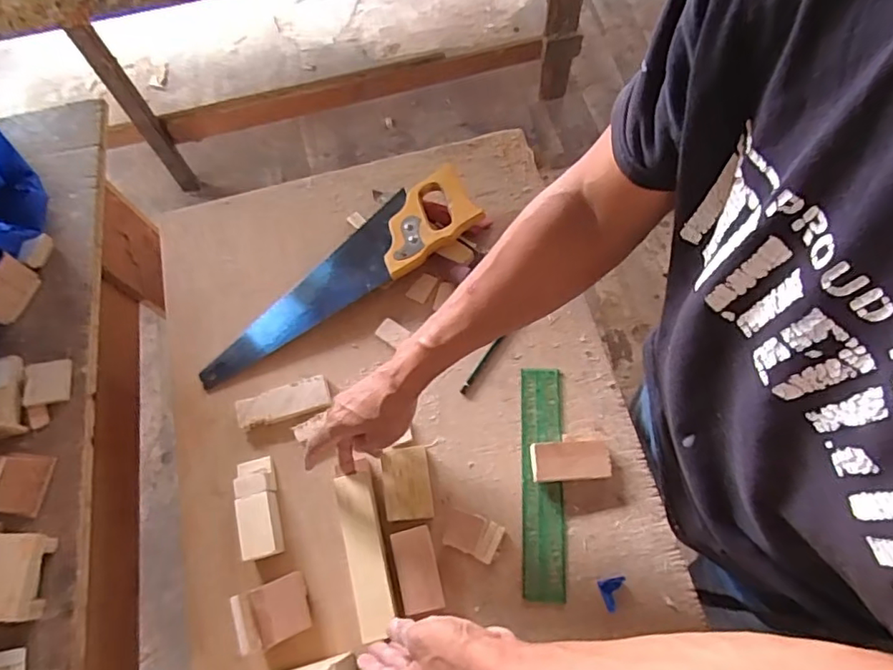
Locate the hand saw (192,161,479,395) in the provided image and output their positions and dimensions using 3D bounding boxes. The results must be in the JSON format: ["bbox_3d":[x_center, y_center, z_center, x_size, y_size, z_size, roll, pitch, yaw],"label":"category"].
[{"bbox_3d":[-0.146,-0.086,0.714,0.408,0.050,0.113,-30,70,-9],"label":"hand saw"}]

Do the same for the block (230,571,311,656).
[{"bbox_3d":[-0.179,0.285,0.577,0.068,0.040,0.059,-24,69,-7],"label":"block"}]

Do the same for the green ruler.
[{"bbox_3d":[0.109,0.160,0.632,0.046,0.009,0.251,1,68,3],"label":"green ruler"}]

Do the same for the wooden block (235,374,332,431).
[{"bbox_3d":[-0.196,0.082,0.672,0.109,0.014,0.040,-17,68,-4],"label":"wooden block"}]

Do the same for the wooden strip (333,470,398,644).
[{"bbox_3d":[-0.086,0.227,0.588,0.040,0.011,0.160,-12,73,-2],"label":"wooden strip"}]

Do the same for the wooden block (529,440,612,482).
[{"bbox_3d":[0.136,0.140,0.623,0.084,0.023,0.041,-4,68,1],"label":"wooden block"}]

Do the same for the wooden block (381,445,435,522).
[{"bbox_3d":[-0.045,0.166,0.631,0.050,0.013,0.079,-8,68,-1],"label":"wooden block"}]

